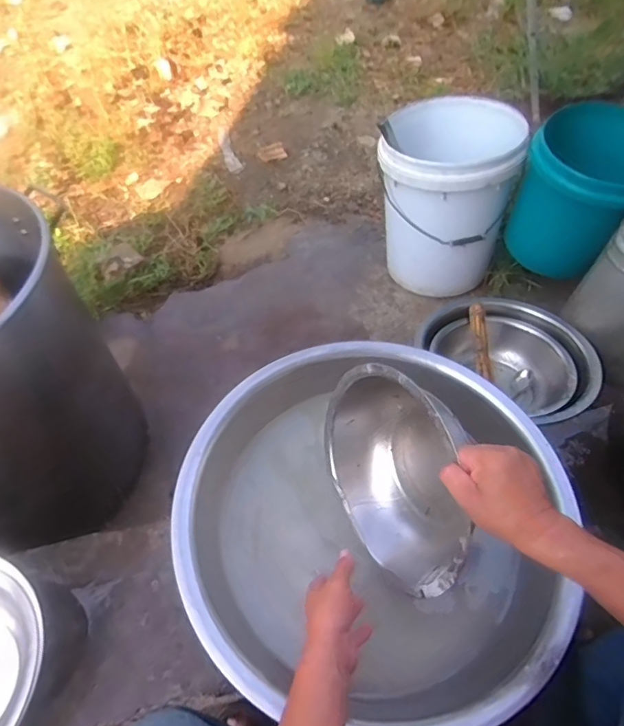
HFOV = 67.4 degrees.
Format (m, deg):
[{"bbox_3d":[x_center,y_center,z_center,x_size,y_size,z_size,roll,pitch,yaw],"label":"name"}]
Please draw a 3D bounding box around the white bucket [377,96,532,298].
[{"bbox_3d":[0.306,-0.384,1.136,0.286,0.396,0.286,0,55,0],"label":"white bucket"}]

